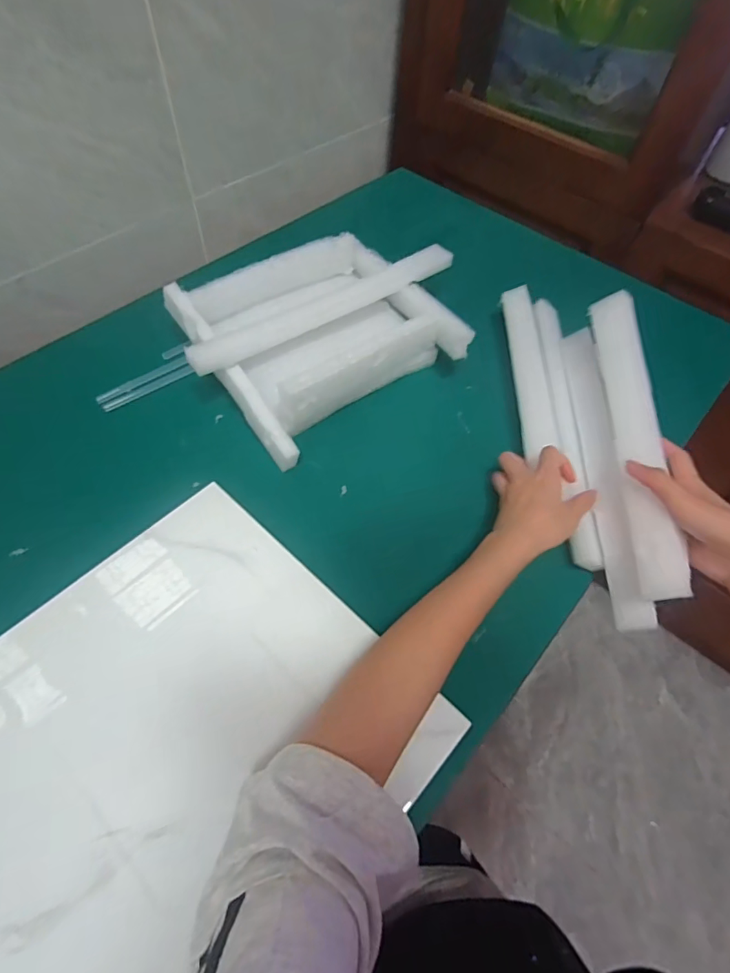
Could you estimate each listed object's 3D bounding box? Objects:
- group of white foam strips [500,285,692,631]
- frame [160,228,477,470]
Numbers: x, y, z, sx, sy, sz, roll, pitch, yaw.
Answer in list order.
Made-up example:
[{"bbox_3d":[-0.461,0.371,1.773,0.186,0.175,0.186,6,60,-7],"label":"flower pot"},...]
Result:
[{"bbox_3d":[0.209,-0.070,0.455,0.095,0.083,0.373,-1,59,-5],"label":"group of white foam strips"},{"bbox_3d":[-0.034,-0.173,0.539,0.301,0.065,0.226,-31,65,-21],"label":"frame"}]

